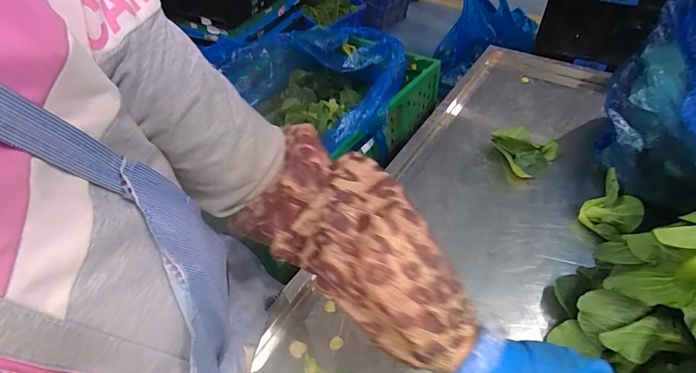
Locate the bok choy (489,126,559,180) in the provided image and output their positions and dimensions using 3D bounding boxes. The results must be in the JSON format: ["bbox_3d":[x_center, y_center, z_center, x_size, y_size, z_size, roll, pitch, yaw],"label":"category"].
[{"bbox_3d":[0.276,-0.054,0.590,0.103,0.063,0.075,17,51,20],"label":"bok choy"}]

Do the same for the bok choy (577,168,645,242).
[{"bbox_3d":[0.356,0.034,0.506,0.038,0.079,0.064,-26,50,-19],"label":"bok choy"}]

